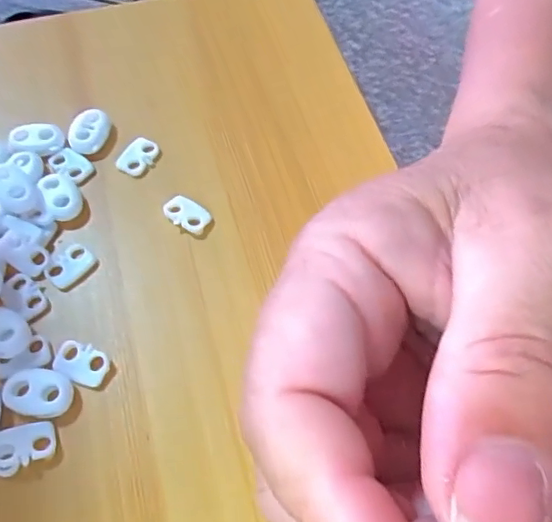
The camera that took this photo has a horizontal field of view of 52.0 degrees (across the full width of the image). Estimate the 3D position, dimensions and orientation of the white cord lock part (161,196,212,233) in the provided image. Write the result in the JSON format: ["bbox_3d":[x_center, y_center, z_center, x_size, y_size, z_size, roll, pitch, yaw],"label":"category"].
[{"bbox_3d":[-0.035,-0.018,0.224,0.019,0.005,0.012,32,65,17],"label":"white cord lock part"}]

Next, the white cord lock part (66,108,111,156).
[{"bbox_3d":[-0.080,-0.056,0.241,0.015,0.006,0.021,26,63,14],"label":"white cord lock part"}]

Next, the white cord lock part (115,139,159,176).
[{"bbox_3d":[-0.058,-0.043,0.238,0.013,0.005,0.018,40,67,20],"label":"white cord lock part"}]

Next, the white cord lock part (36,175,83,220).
[{"bbox_3d":[-0.085,-0.026,0.224,0.014,0.005,0.022,-23,63,-13],"label":"white cord lock part"}]

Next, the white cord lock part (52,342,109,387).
[{"bbox_3d":[-0.066,0.034,0.192,0.018,0.004,0.012,25,63,14],"label":"white cord lock part"}]

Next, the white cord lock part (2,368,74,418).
[{"bbox_3d":[-0.078,0.043,0.184,0.021,0.004,0.015,5,60,3],"label":"white cord lock part"}]

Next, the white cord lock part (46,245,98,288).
[{"bbox_3d":[-0.077,0.001,0.210,0.013,0.004,0.018,34,65,18],"label":"white cord lock part"}]

